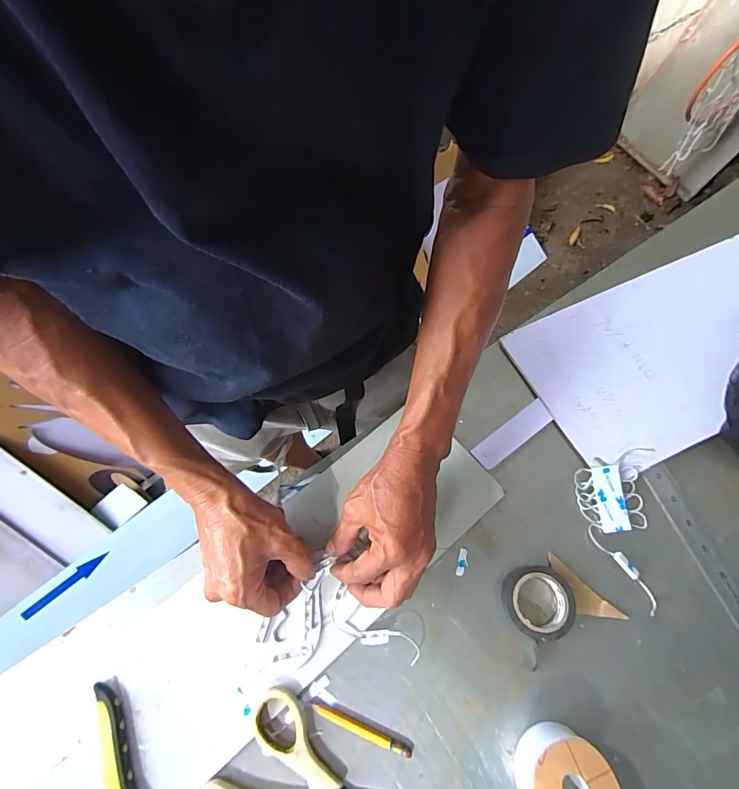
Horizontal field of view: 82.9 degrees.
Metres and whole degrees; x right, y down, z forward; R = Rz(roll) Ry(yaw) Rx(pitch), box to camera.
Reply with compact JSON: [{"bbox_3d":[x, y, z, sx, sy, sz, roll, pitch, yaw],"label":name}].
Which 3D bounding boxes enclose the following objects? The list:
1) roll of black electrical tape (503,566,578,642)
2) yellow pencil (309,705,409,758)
[{"bbox_3d":[0.154,0.189,0.381,0.057,0.023,0.059,0,67,0],"label":"roll of black electrical tape"},{"bbox_3d":[-0.007,0.279,0.348,0.086,0.005,0.008,20,68,8],"label":"yellow pencil"}]

